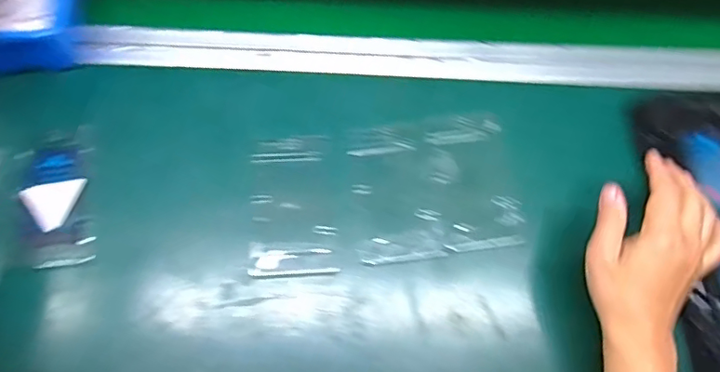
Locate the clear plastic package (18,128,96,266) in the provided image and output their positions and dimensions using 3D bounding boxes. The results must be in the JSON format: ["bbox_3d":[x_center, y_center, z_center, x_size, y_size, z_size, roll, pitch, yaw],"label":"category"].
[{"bbox_3d":[-0.269,0.006,0.464,0.056,0.017,0.127,-9,72,-6],"label":"clear plastic package"}]

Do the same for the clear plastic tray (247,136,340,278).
[{"bbox_3d":[-0.062,0.017,0.475,0.073,0.010,0.127,-3,72,-4],"label":"clear plastic tray"}]

